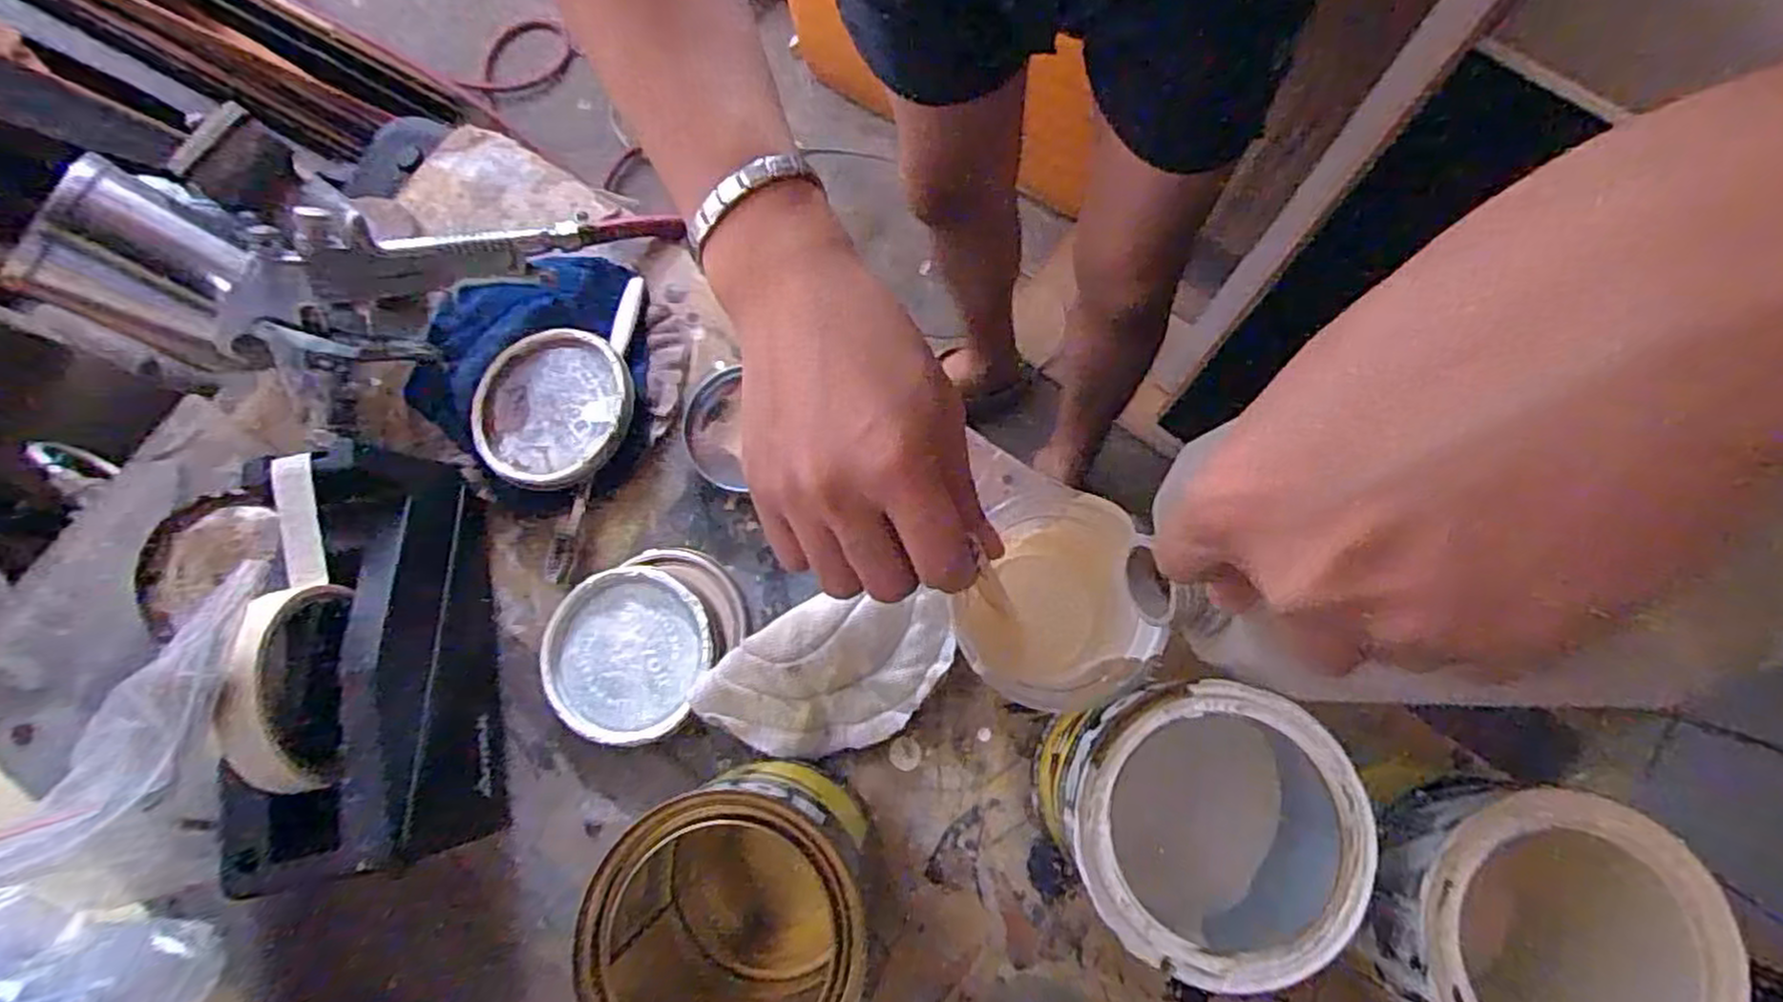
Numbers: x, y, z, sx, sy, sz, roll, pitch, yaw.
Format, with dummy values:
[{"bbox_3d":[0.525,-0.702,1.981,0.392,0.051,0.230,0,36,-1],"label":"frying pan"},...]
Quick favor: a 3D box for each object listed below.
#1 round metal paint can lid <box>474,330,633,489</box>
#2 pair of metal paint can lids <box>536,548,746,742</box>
[{"bbox_3d":[-0.195,-0.054,0.447,0.090,0.023,0.095,0,77,1],"label":"round metal paint can lid"},{"bbox_3d":[-0.139,0.075,0.422,0.089,0.019,0.106,33,80,8],"label":"pair of metal paint can lids"}]

